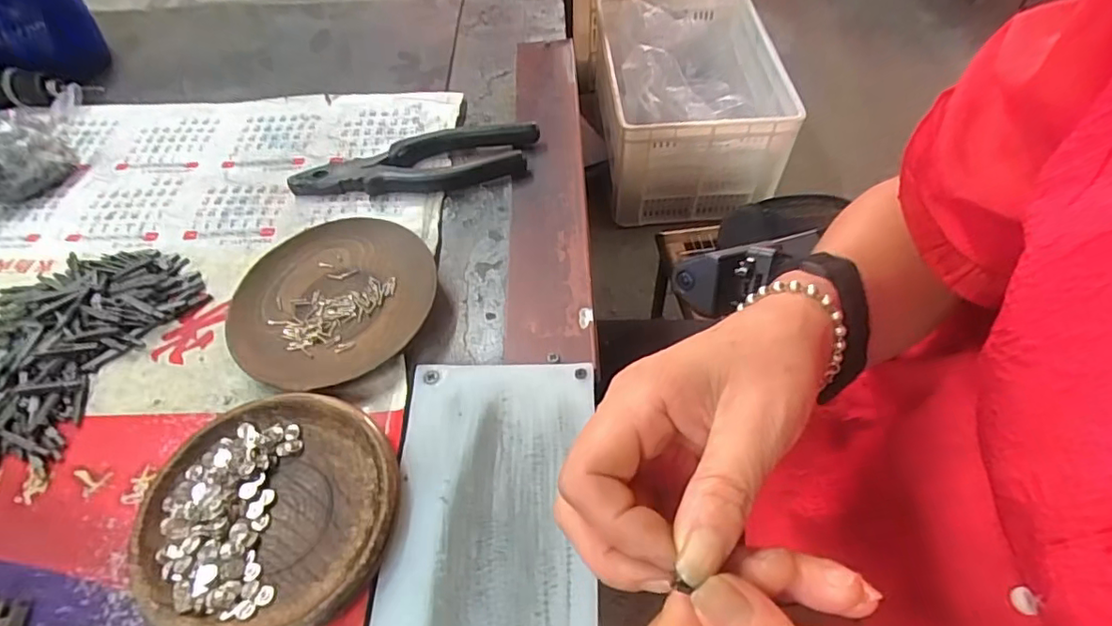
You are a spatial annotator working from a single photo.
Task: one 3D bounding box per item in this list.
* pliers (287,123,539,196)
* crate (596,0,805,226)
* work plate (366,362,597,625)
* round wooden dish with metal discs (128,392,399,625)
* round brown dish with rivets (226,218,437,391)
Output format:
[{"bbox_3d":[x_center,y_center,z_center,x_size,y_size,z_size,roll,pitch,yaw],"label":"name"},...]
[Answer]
[{"bbox_3d":[-0.095,-0.101,0.395,0.168,0.016,0.049,-15,55,-7],"label":"pliers"},{"bbox_3d":[0.279,-0.491,1.255,0.352,0.247,0.538,-2,54,0],"label":"crate"},{"bbox_3d":[-0.030,0.109,0.246,0.091,0.010,0.195,-1,55,3],"label":"work plate"},{"bbox_3d":[-0.128,0.090,0.260,0.110,0.017,0.110,-2,54,3],"label":"round wooden dish with metal discs"},{"bbox_3d":[-0.130,-0.007,0.332,0.109,0.016,0.114,-2,54,3],"label":"round brown dish with rivets"}]

